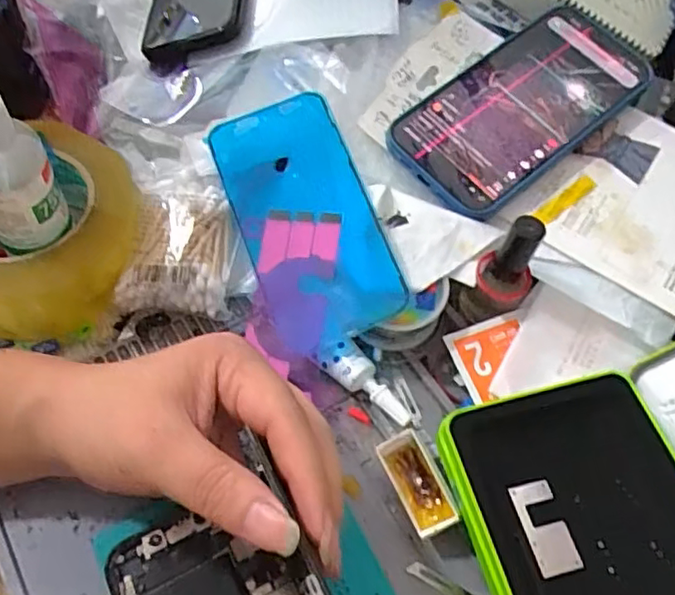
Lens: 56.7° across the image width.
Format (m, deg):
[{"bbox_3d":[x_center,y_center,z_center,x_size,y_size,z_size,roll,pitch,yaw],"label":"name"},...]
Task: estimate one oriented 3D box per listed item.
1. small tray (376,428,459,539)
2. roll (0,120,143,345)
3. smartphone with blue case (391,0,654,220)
[{"bbox_3d":[0.038,0.090,0.303,0.020,0.019,0.047,-24,66,-11],"label":"small tray"},{"bbox_3d":[-0.171,-0.035,0.345,0.127,0.052,0.106,-25,64,-20],"label":"roll"},{"bbox_3d":[0.112,-0.120,0.377,0.167,0.009,0.084,-39,70,-17],"label":"smartphone with blue case"}]

